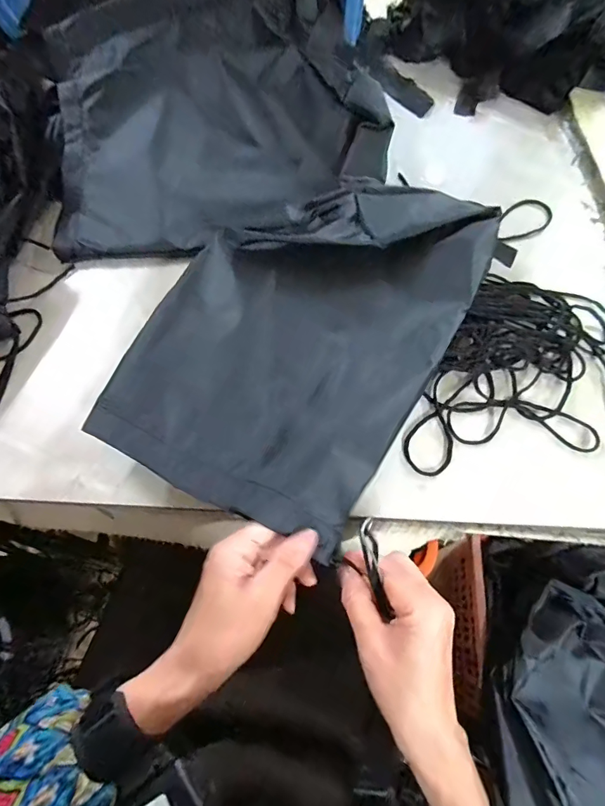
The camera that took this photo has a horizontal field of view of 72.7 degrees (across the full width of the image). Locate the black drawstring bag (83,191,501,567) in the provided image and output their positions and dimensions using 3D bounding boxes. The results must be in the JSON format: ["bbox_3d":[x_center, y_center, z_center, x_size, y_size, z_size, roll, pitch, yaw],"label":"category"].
[{"bbox_3d":[0.006,-0.086,0.396,0.254,0.021,0.388,27,67,12],"label":"black drawstring bag"}]

